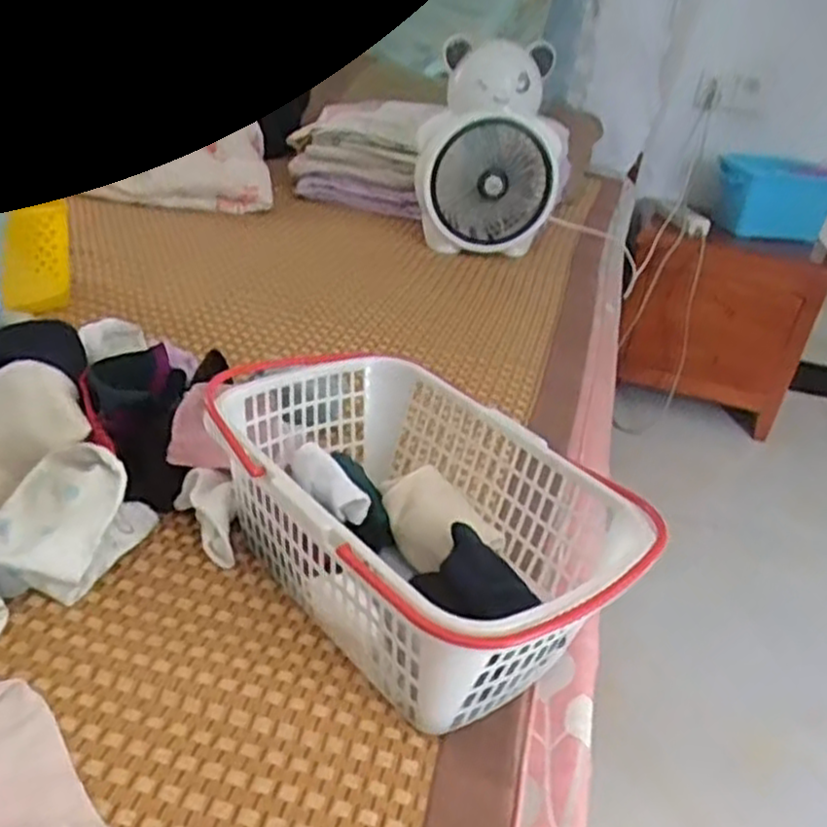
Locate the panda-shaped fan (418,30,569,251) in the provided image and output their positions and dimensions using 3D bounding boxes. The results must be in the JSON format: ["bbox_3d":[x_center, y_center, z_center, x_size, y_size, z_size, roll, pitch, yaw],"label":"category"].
[{"bbox_3d":[0.125,-0.411,1.229,0.228,0.294,0.110,2,31,-12],"label":"panda-shaped fan"}]

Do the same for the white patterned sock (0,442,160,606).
[{"bbox_3d":[-0.235,0.069,0.521,0.079,0.064,0.100,13,30,7],"label":"white patterned sock"}]

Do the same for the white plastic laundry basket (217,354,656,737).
[{"bbox_3d":[-0.004,0.081,0.526,0.182,0.132,0.275,-19,40,-39],"label":"white plastic laundry basket"}]

